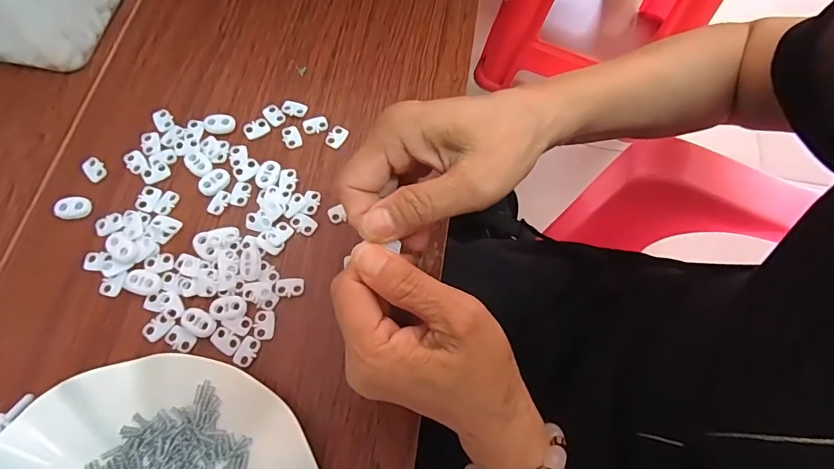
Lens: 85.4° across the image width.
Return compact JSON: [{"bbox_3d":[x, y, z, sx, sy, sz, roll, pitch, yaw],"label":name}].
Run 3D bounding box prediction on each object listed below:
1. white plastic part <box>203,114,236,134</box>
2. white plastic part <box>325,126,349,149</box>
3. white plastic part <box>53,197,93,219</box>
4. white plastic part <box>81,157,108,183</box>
[{"bbox_3d":[-0.150,-0.084,0.344,0.022,0.005,0.016,3,67,-1],"label":"white plastic part"},{"bbox_3d":[-0.062,-0.076,0.348,0.014,0.004,0.019,24,68,8],"label":"white plastic part"},{"bbox_3d":[-0.238,-0.018,0.312,0.025,0.005,0.014,-7,68,-5],"label":"white plastic part"},{"bbox_3d":[-0.231,-0.048,0.323,0.013,0.004,0.020,-38,74,-17],"label":"white plastic part"}]

